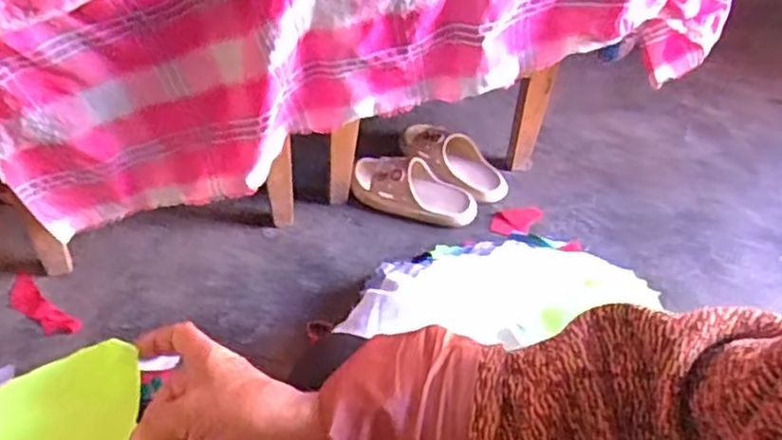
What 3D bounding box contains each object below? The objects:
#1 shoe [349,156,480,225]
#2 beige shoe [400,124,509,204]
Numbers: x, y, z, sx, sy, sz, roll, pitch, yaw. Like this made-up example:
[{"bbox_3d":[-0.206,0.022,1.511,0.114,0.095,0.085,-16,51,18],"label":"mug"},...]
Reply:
[{"bbox_3d":[0.040,-0.055,1.182,0.216,0.062,0.092,12,48,6],"label":"shoe"},{"bbox_3d":[0.113,-0.106,1.247,0.206,0.061,0.105,17,49,10],"label":"beige shoe"}]

